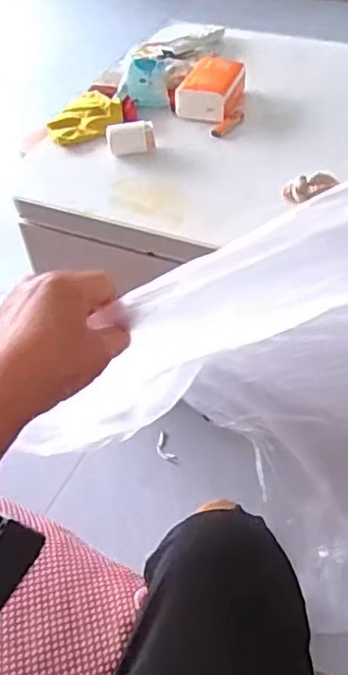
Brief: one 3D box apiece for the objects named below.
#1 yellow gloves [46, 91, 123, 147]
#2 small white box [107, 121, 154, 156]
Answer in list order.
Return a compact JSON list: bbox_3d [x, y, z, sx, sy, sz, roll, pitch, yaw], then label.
[{"bbox_3d":[-0.164,-0.412,1.101,0.138,0.036,0.155,-6,49,-1],"label":"yellow gloves"},{"bbox_3d":[-0.073,-0.337,1.016,0.080,0.044,0.033,-7,49,-2],"label":"small white box"}]

